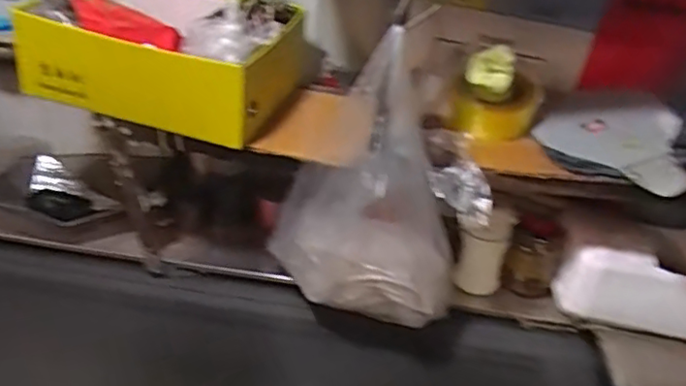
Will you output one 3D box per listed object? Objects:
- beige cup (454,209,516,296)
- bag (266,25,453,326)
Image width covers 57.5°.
[{"bbox_3d":[0.223,0.098,1.007,0.075,0.154,0.077,3,31,-2],"label":"beige cup"},{"bbox_3d":[0.037,-0.004,0.812,0.241,0.334,0.191,0,31,-7],"label":"bag"}]

